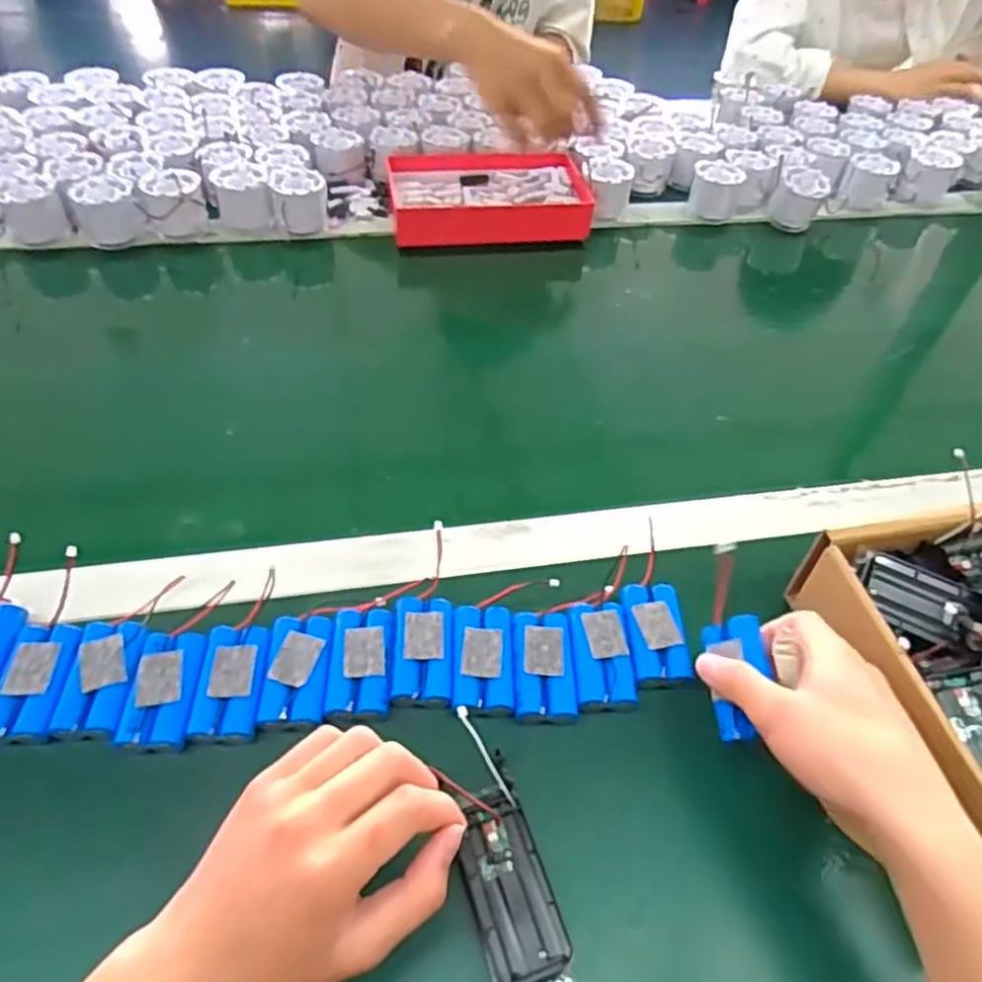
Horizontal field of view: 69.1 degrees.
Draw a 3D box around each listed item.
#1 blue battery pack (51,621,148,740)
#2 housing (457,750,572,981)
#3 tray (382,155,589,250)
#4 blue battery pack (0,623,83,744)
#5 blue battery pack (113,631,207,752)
[{"bbox_3d":[-0.222,0.106,0.410,0.037,0.015,0.065,1,47,-4],"label":"blue battery pack"},{"bbox_3d":[0.005,0.191,0.360,0.040,0.014,0.101,-11,49,-15],"label":"housing"},{"bbox_3d":[-0.006,-0.326,0.793,0.211,0.041,0.147,-5,47,-10],"label":"tray"},{"bbox_3d":[-0.258,0.105,0.405,0.037,0.018,0.068,1,47,-4],"label":"blue battery pack"},{"bbox_3d":[-0.186,0.111,0.406,0.036,0.016,0.067,0,47,-5],"label":"blue battery pack"}]

